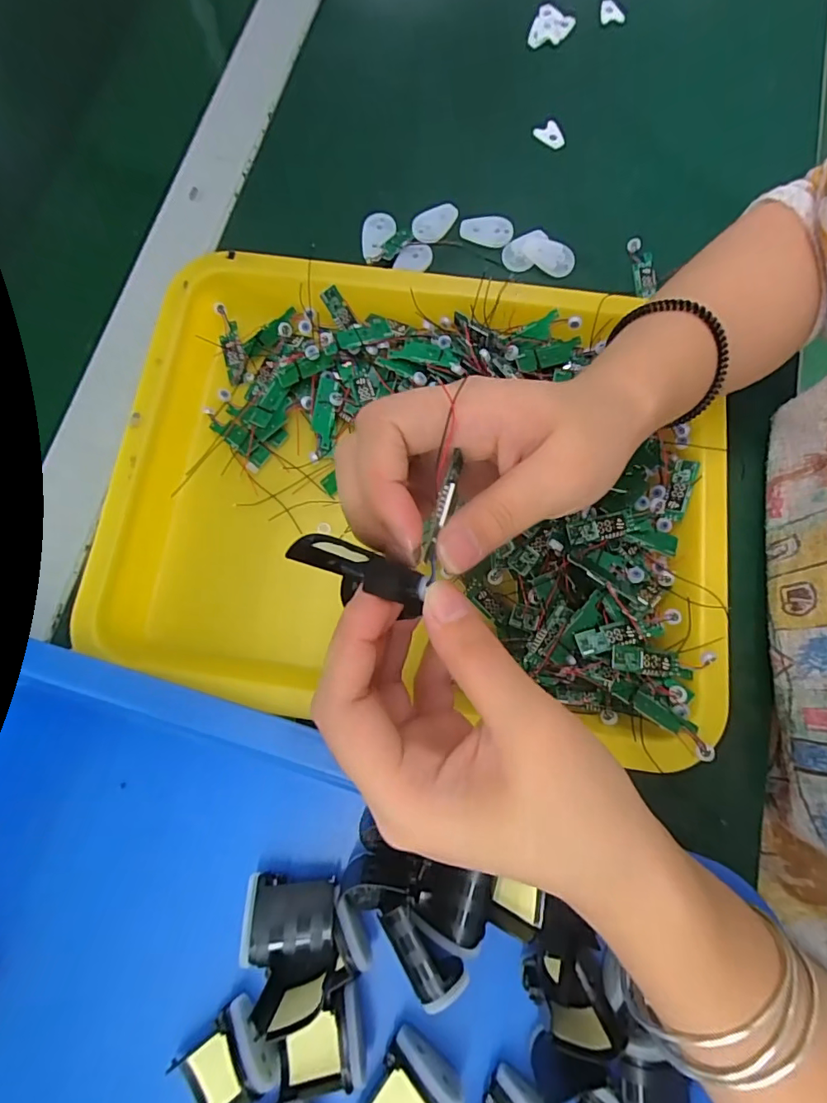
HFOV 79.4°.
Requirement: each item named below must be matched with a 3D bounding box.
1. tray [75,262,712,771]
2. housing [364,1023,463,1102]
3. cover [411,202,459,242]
[{"bbox_3d":[-0.001,-0.040,0.281,0.327,0.035,0.253,8,76,3],"label":"tray"},{"bbox_3d":[-0.001,0.242,0.216,0.036,0.020,0.040,30,78,9],"label":"housing"},{"bbox_3d":[0.016,-0.230,0.345,0.021,0.005,0.035,40,80,11],"label":"cover"}]

